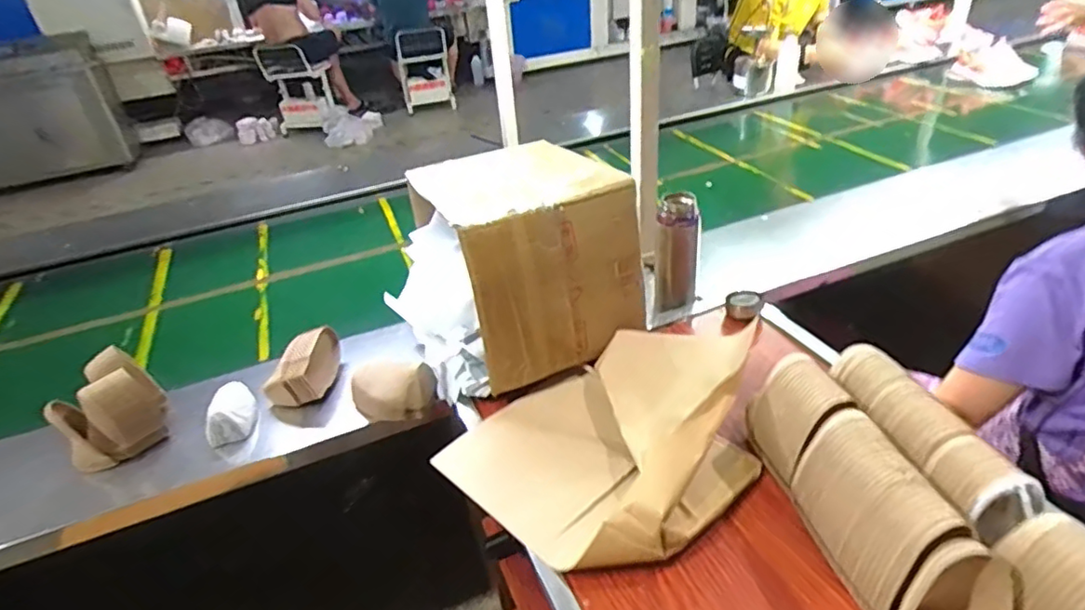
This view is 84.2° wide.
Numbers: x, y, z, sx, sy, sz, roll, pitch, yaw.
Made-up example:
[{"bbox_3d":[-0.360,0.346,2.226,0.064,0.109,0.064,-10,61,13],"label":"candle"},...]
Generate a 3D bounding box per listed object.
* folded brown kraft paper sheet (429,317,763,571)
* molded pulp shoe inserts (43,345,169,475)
[{"bbox_3d":[0.091,0.166,0.828,0.363,0.134,0.350,-30,42,-31],"label":"folded brown kraft paper sheet"},{"bbox_3d":[-0.700,0.169,0.976,0.150,0.153,0.138,-32,43,-33],"label":"molded pulp shoe inserts"}]

